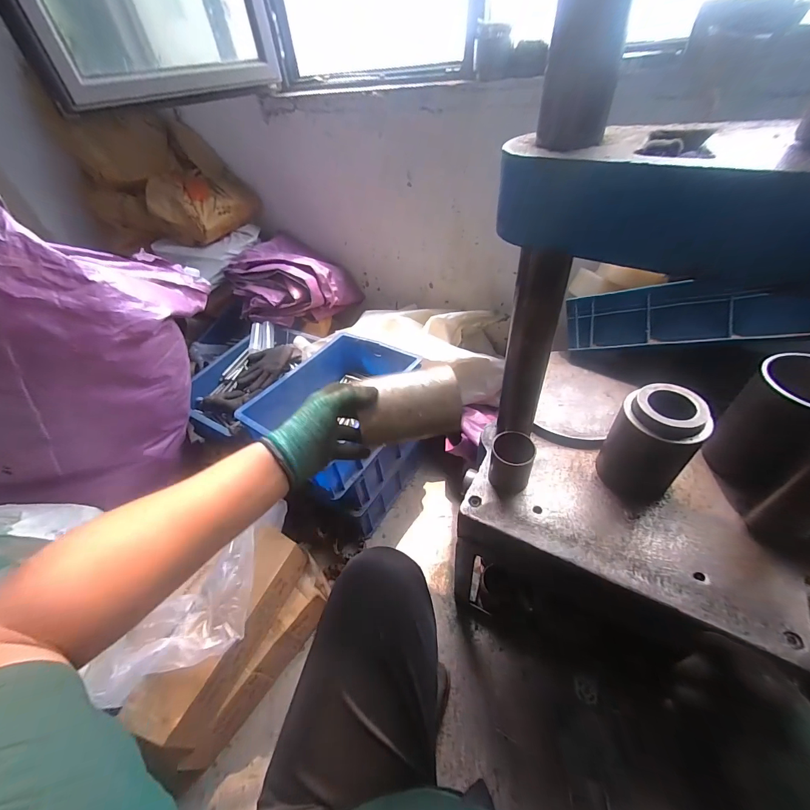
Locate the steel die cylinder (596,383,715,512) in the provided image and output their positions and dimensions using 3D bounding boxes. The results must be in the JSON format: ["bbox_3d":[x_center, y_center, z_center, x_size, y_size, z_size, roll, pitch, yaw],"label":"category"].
[{"bbox_3d":[0.381,0.066,0.564,0.091,0.168,0.106,-9,45,-3],"label":"steel die cylinder"}]

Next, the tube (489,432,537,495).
[{"bbox_3d":[0.179,0.099,0.611,0.068,0.096,0.057,20,51,24],"label":"tube"}]

